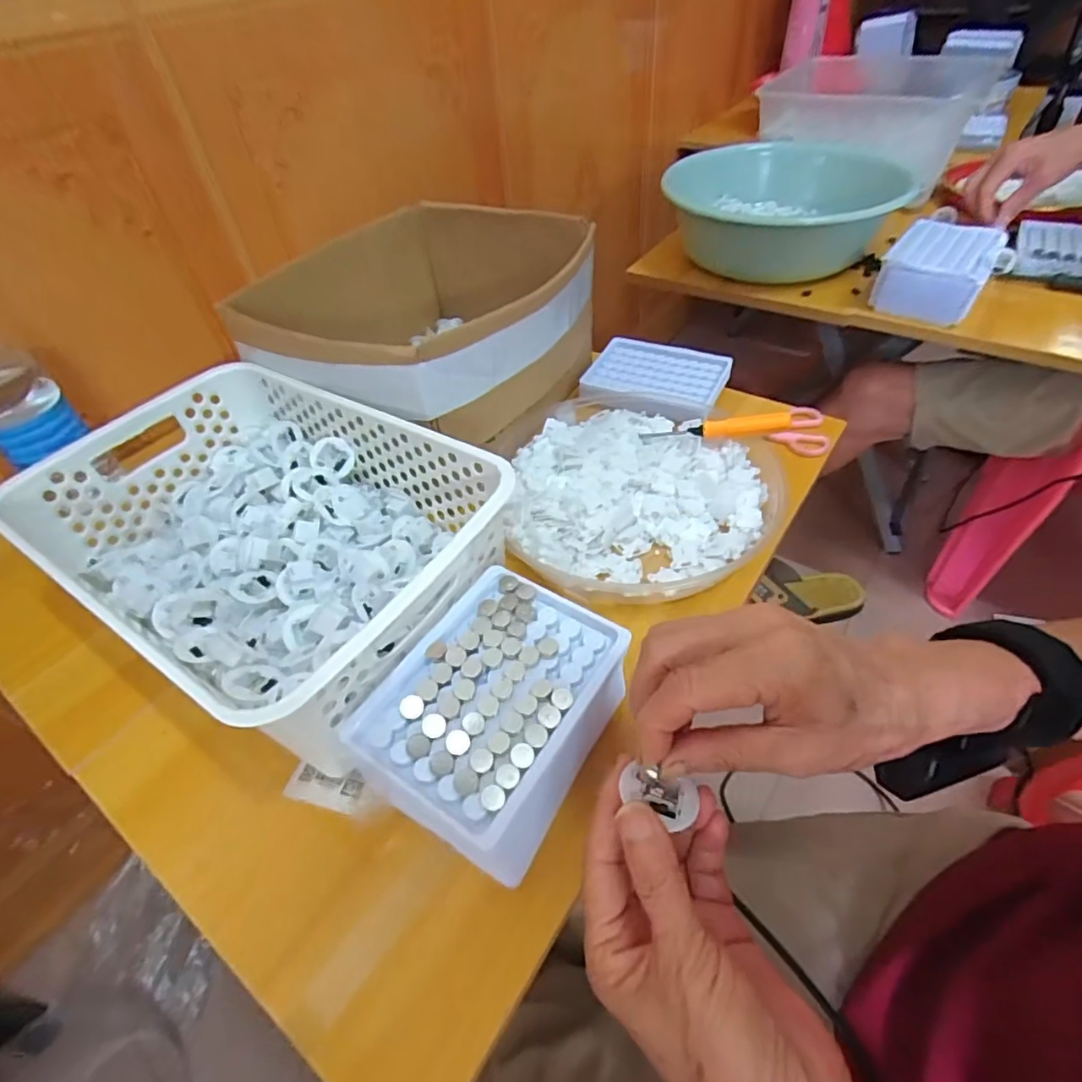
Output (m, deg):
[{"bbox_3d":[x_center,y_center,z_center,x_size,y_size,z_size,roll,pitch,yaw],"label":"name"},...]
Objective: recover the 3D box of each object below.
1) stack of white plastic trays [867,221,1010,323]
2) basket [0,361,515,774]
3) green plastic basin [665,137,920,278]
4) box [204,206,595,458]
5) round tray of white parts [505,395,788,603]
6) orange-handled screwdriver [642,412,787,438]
[{"bbox_3d":[0.445,-0.304,0.655,0.098,0.061,0.128,26,55,27],"label":"stack of white plastic trays"},{"bbox_3d":[-0.181,0.002,0.401,0.299,0.106,0.200,24,54,25],"label":"basket"},{"bbox_3d":[0.330,-0.447,0.774,0.283,0.093,0.327,28,55,28],"label":"green plastic basin"},{"bbox_3d":[-0.085,-0.193,0.537,0.227,0.133,0.293,19,52,22],"label":"box"},{"bbox_3d":[0.089,-0.047,0.484,0.220,0.029,0.223,-3,47,3],"label":"round tray of white parts"},{"bbox_3d":[0.146,-0.097,0.497,0.127,0.017,0.016,0,43,34],"label":"orange-handled screwdriver"}]

